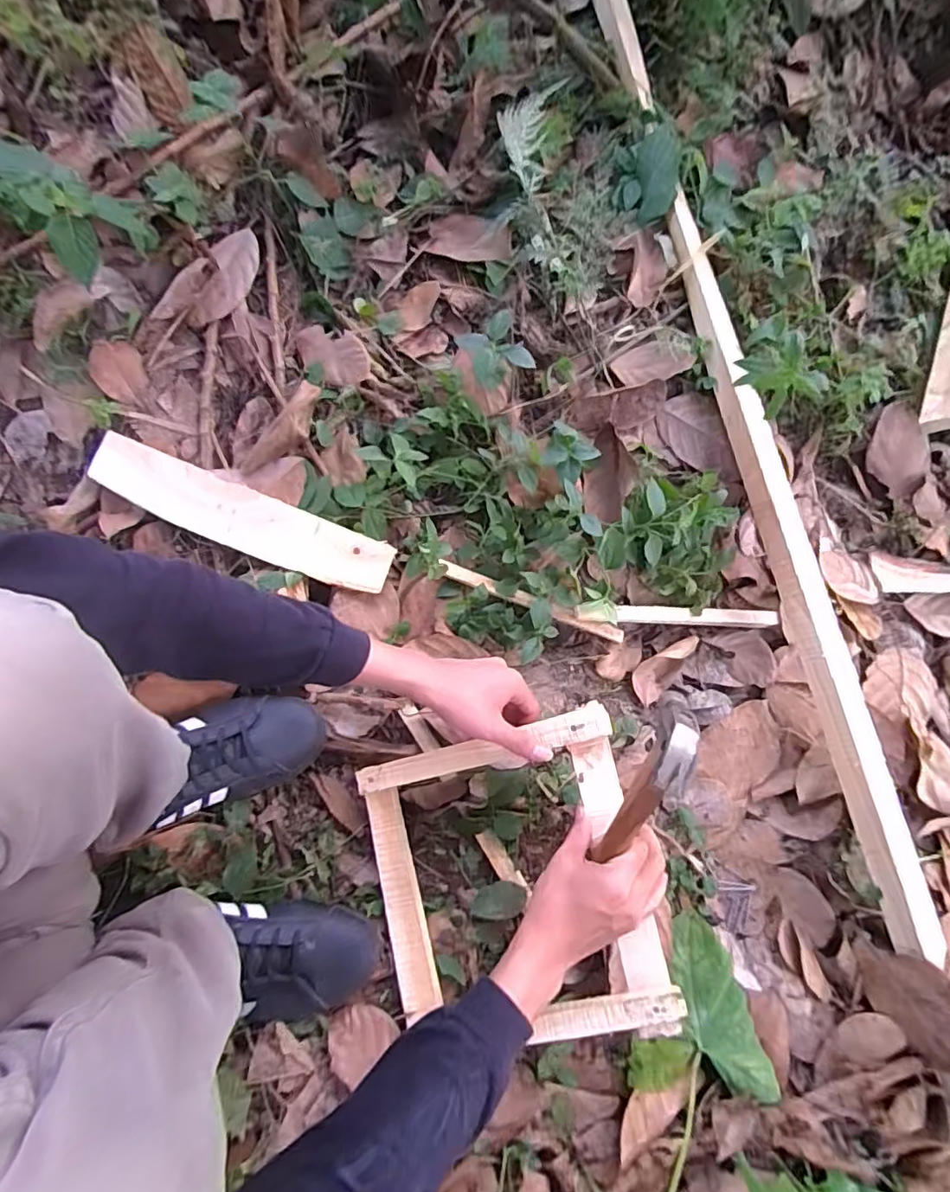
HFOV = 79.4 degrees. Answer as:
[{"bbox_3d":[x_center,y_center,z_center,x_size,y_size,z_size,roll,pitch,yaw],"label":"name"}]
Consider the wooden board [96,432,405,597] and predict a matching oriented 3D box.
[{"bbox_3d":[-0.267,-0.086,0.651,0.349,0.010,0.075,23,91,1],"label":"wooden board"}]

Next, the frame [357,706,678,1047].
[{"bbox_3d":[0.029,0.269,0.542,0.255,0.030,0.271,-15,77,11],"label":"frame"}]

